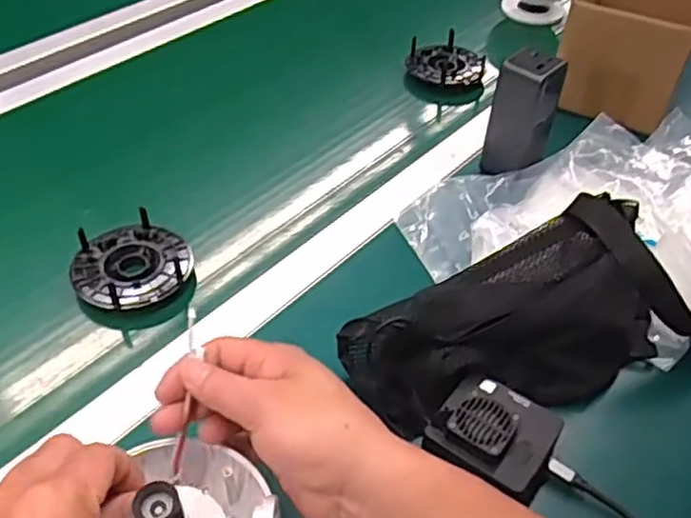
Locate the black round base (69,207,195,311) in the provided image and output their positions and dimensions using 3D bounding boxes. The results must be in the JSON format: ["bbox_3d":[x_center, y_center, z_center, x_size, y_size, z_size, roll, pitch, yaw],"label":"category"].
[{"bbox_3d":[-0.191,0.001,0.615,0.096,0.026,0.091,2,45,-2],"label":"black round base"}]

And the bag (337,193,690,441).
[{"bbox_3d":[0.148,0.036,0.544,0.303,0.091,0.125,-15,48,-18],"label":"bag"}]

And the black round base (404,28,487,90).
[{"bbox_3d":[0.126,-0.248,0.879,0.097,0.033,0.084,10,46,8],"label":"black round base"}]

